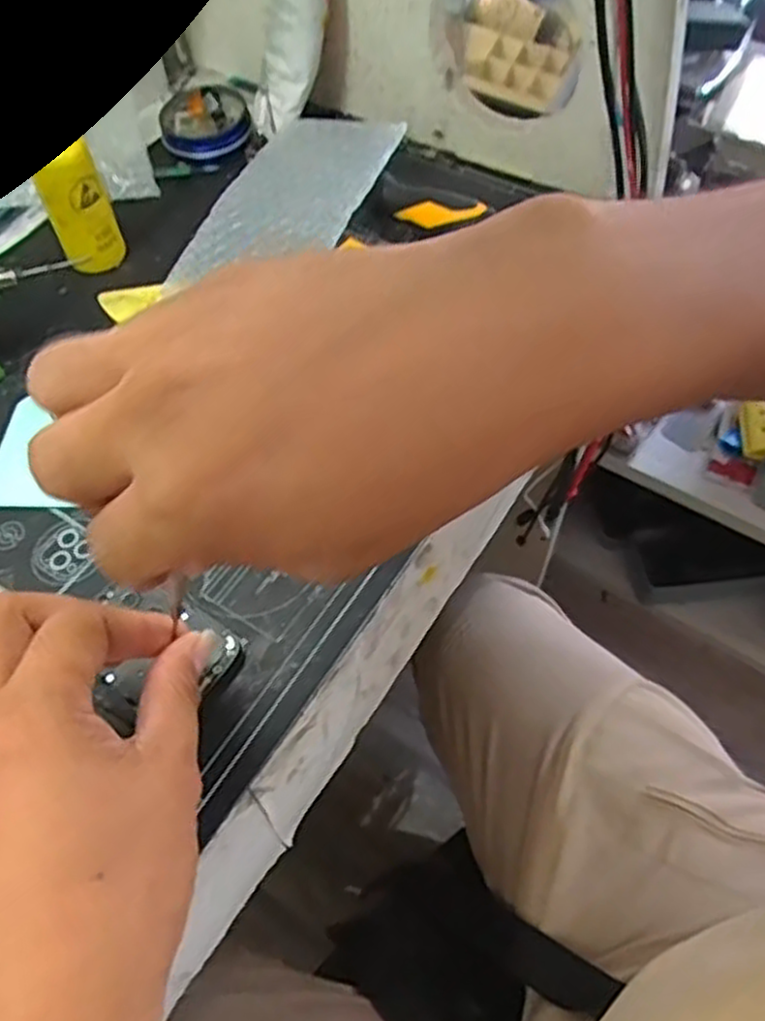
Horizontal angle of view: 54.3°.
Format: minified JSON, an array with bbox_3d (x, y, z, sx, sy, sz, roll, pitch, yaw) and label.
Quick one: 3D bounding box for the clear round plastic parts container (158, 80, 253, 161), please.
[{"bbox_3d":[-0.123,-0.270,0.518,0.061,0.027,0.061,-11,58,-6],"label":"clear round plastic parts container"}]

